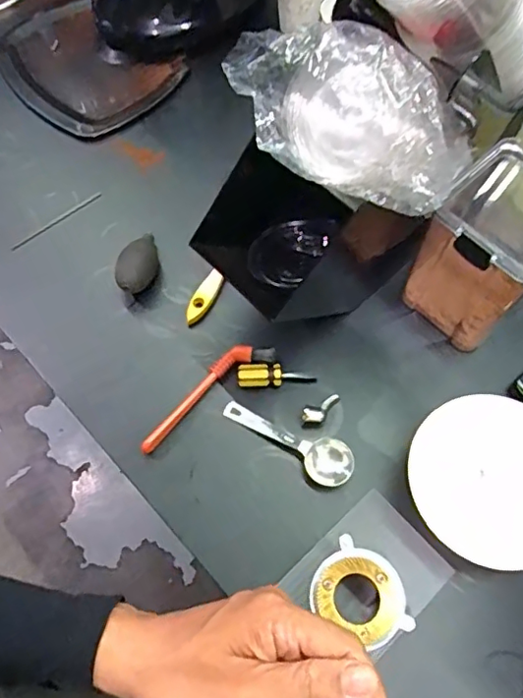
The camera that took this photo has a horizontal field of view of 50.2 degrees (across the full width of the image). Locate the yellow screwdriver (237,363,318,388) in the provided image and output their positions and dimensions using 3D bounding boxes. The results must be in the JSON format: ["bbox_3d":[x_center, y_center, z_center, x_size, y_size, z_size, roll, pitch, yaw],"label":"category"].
[{"bbox_3d":[0.015,0.027,0.558,0.078,0.018,0.022,3,65,-11],"label":"yellow screwdriver"}]

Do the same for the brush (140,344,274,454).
[{"bbox_3d":[-0.057,0.041,0.553,0.159,0.017,0.035,-36,71,-14],"label":"brush"}]

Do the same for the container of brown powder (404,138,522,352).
[{"bbox_3d":[0.211,-0.085,0.528,0.117,0.158,0.104,-39,72,-15],"label":"container of brown powder"}]

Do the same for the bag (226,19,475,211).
[{"bbox_3d":[0.054,-0.165,0.383,0.174,0.079,0.082,32,70,13],"label":"bag"}]

